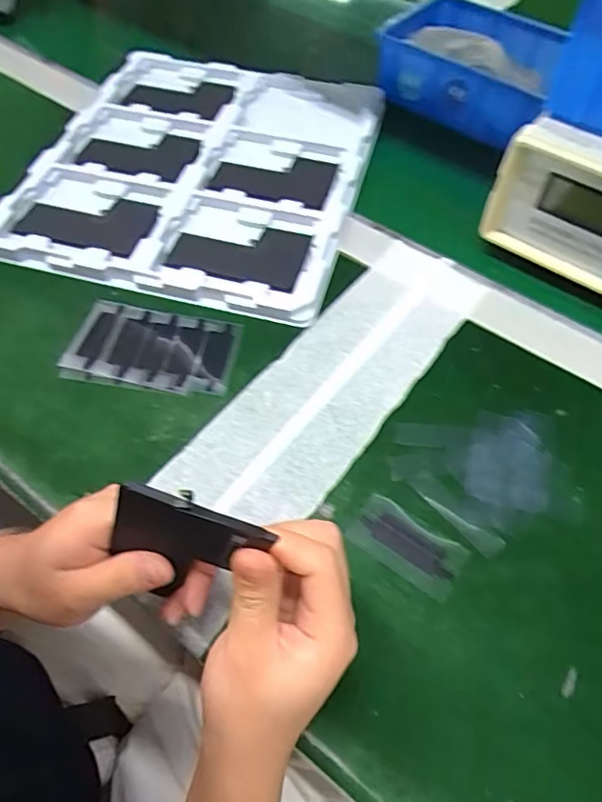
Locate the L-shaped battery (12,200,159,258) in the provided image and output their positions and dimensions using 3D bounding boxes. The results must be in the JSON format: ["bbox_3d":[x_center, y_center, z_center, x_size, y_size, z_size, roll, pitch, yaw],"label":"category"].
[{"bbox_3d":[-0.177,-0.152,0.458,0.110,0.012,0.067,12,58,6],"label":"L-shaped battery"}]

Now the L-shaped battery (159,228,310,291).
[{"bbox_3d":[-0.049,-0.123,0.443,0.107,0.007,0.069,12,52,9],"label":"L-shaped battery"}]

